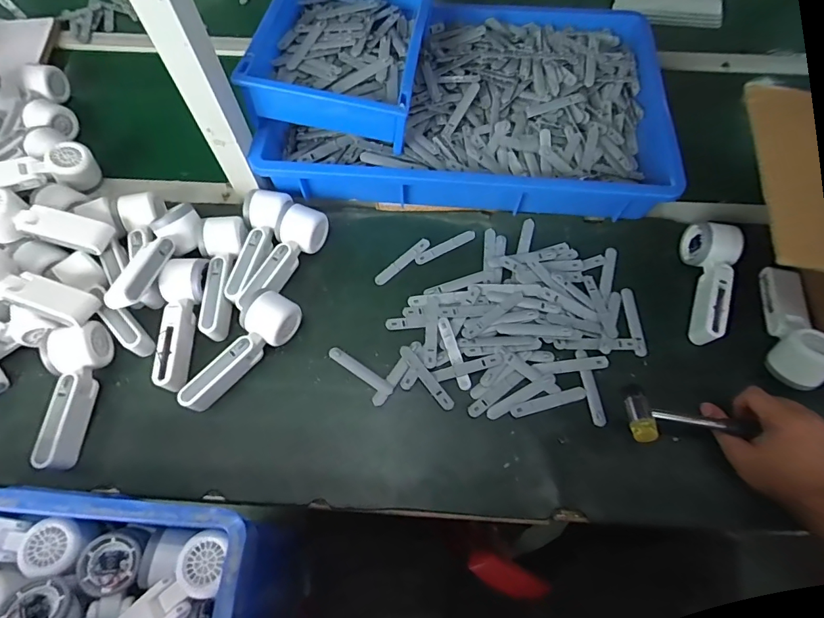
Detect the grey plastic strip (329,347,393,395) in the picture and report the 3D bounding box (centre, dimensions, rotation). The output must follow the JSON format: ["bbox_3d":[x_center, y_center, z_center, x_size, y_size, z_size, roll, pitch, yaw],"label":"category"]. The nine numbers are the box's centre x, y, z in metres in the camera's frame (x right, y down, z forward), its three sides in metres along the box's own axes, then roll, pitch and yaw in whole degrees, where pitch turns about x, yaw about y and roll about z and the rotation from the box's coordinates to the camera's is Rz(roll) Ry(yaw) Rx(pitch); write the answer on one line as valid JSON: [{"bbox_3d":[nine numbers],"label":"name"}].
[{"bbox_3d":[-0.064,0.078,0.570,0.094,0.004,0.016,32,68,15],"label":"grey plastic strip"}]

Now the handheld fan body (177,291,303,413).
[{"bbox_3d":[-0.212,0.049,0.561,0.172,0.056,0.057,-41,72,-16],"label":"handheld fan body"}]

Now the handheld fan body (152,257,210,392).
[{"bbox_3d":[-0.295,0.017,0.573,0.056,0.052,0.167,5,66,3],"label":"handheld fan body"}]

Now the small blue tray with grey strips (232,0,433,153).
[{"bbox_3d":[-0.089,-0.376,0.645,0.211,0.080,0.307,7,63,4],"label":"small blue tray with grey strips"}]

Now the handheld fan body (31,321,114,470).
[{"bbox_3d":[-0.402,0.101,0.539,0.059,0.060,0.167,-4,66,-1],"label":"handheld fan body"}]

